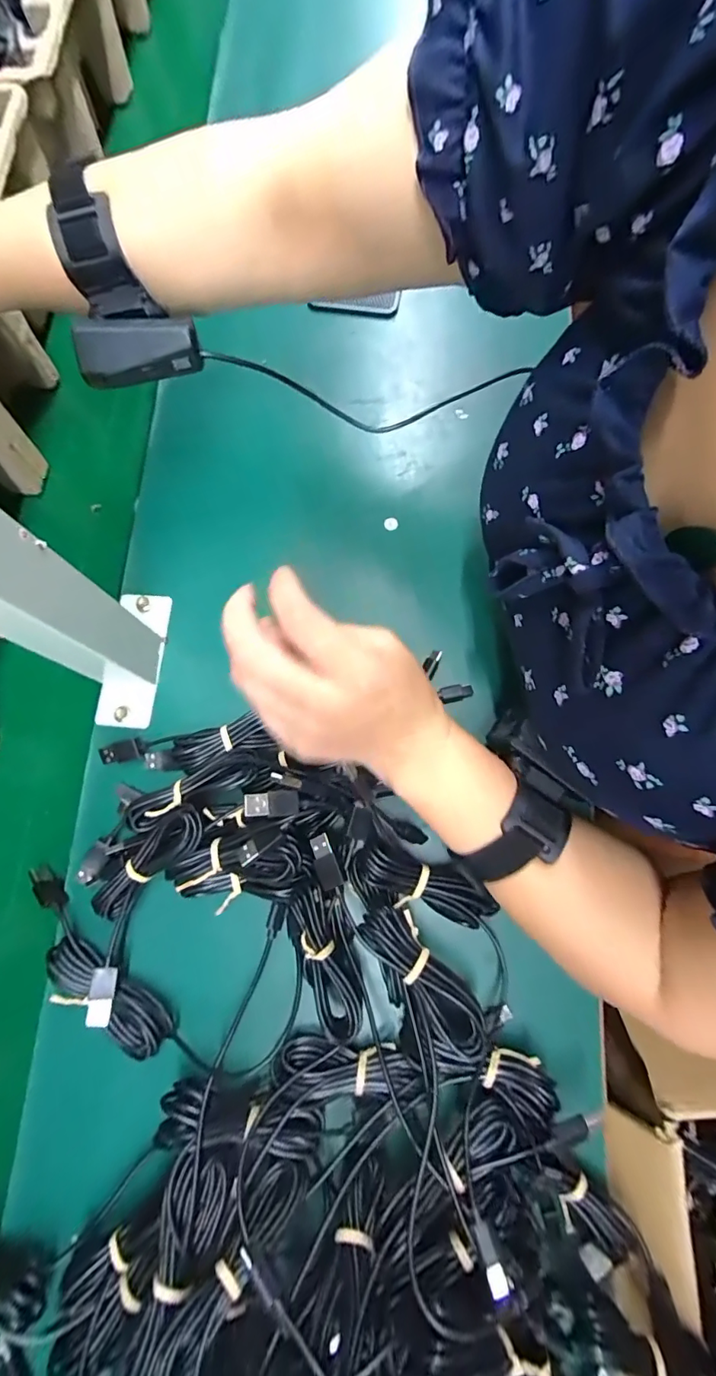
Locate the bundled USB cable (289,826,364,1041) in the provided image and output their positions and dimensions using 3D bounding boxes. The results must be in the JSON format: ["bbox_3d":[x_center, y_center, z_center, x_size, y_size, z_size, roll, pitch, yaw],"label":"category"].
[{"bbox_3d":[-0.021,0.144,0.293,0.033,0.031,0.106,-8,76,-1],"label":"bundled USB cable"}]

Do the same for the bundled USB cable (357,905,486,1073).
[{"bbox_3d":[0.037,0.167,0.284,0.033,0.026,0.095,-33,78,-7],"label":"bundled USB cable"}]

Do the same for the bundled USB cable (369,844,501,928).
[{"bbox_3d":[0.044,0.122,0.307,0.081,0.033,0.031,19,77,6],"label":"bundled USB cable"}]

